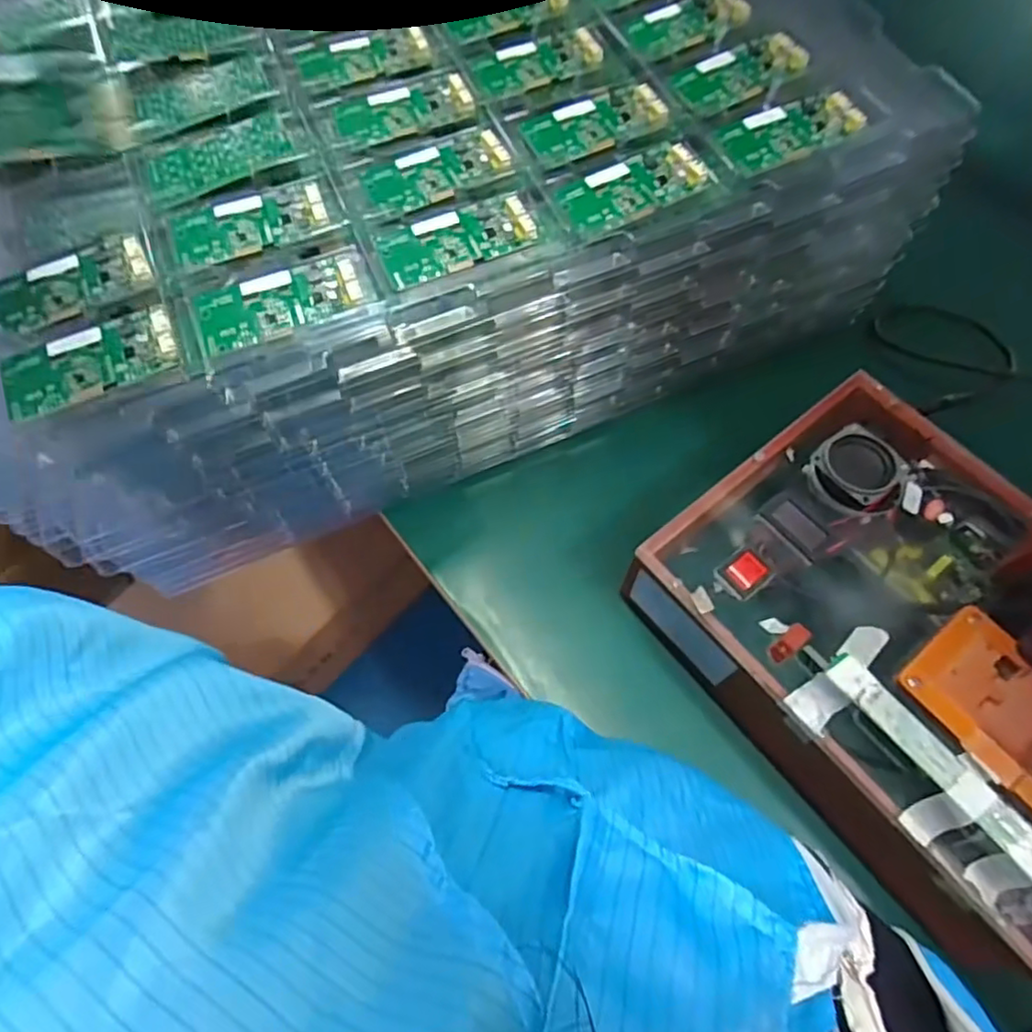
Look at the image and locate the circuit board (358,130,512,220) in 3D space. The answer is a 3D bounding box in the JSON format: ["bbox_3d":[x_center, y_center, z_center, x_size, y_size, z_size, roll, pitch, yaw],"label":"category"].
[{"bbox_3d":[-0.054,-0.228,0.412,0.094,0.008,0.049,-23,67,-9],"label":"circuit board"}]

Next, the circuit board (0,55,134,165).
[{"bbox_3d":[-0.254,-0.223,0.344,0.075,0.046,0.011,-27,48,-30],"label":"circuit board"}]

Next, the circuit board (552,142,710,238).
[{"bbox_3d":[0.072,-0.212,0.403,0.093,0.010,0.047,-26,68,-10],"label":"circuit board"}]

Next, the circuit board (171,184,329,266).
[{"bbox_3d":[-0.168,-0.186,0.395,0.093,0.007,0.046,-22,67,-9],"label":"circuit board"}]

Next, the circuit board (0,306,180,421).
[{"bbox_3d":[-0.240,-0.089,0.353,0.094,0.008,0.047,-24,68,-10],"label":"circuit board"}]

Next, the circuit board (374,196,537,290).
[{"bbox_3d":[-0.038,-0.173,0.388,0.093,0.009,0.045,-22,67,-9],"label":"circuit board"}]

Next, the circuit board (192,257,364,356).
[{"bbox_3d":[-0.140,-0.128,0.370,0.094,0.007,0.047,-22,67,-8],"label":"circuit board"}]

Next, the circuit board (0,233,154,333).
[{"bbox_3d":[-0.268,-0.140,0.377,0.091,0.006,0.048,-29,68,-11],"label":"circuit board"}]

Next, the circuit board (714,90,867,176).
[{"bbox_3d":[0.181,-0.260,0.418,0.090,0.014,0.049,-22,67,-8],"label":"circuit board"}]

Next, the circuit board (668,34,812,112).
[{"bbox_3d":[0.157,-0.315,0.442,0.093,0.012,0.050,-25,68,-10],"label":"circuit board"}]

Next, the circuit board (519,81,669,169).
[{"bbox_3d":[0.052,-0.270,0.427,0.095,0.009,0.051,-23,67,-9],"label":"circuit board"}]

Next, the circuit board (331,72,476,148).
[{"bbox_3d":[-0.079,-0.285,0.436,0.092,0.008,0.049,-19,67,-7],"label":"circuit board"}]

